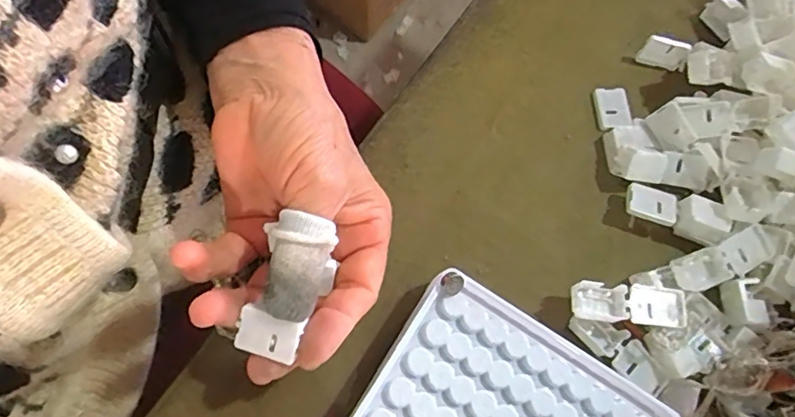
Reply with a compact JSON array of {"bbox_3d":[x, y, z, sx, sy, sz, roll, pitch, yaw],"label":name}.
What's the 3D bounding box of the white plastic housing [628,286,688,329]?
[{"bbox_3d":[0.135,0.052,0.277,0.031,0.012,0.019,6,73,-1],"label":"white plastic housing"}]

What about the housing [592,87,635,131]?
[{"bbox_3d":[0.133,-0.062,0.330,0.020,0.005,0.029,-1,74,-3],"label":"housing"}]

